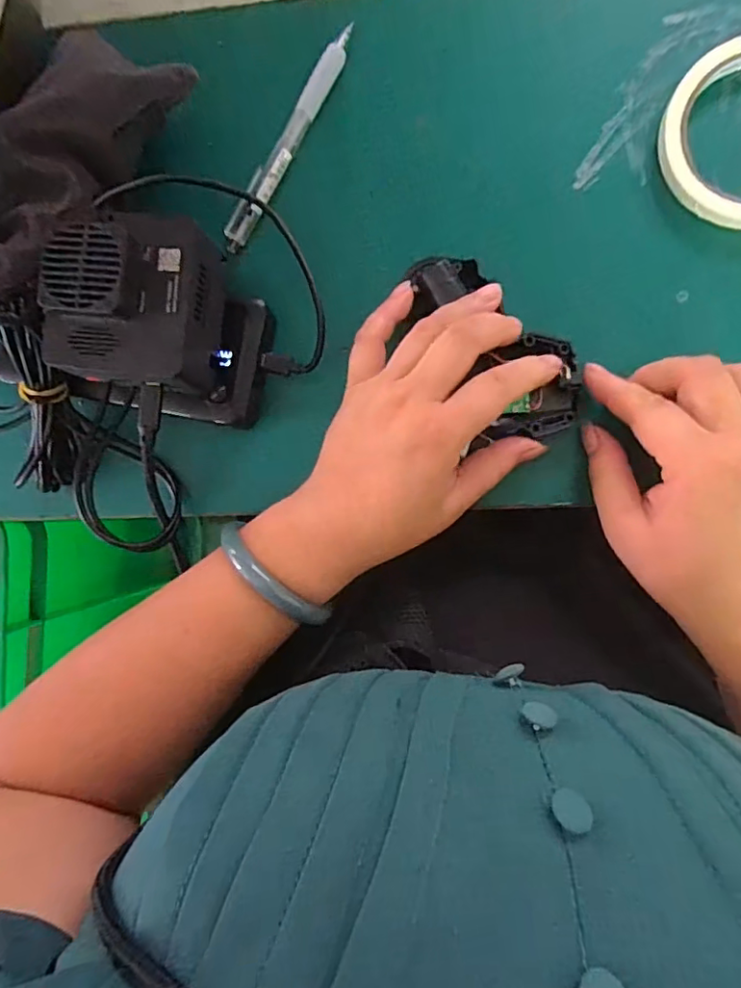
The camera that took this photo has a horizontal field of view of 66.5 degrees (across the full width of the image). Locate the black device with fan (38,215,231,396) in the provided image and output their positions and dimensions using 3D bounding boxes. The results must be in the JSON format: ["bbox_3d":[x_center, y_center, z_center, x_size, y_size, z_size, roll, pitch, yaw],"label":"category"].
[{"bbox_3d":[-0.116,-0.093,0.290,0.071,0.074,0.076,12,90,7],"label":"black device with fan"}]

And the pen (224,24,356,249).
[{"bbox_3d":[-0.047,-0.201,0.322,0.015,0.013,0.136,31,92,6],"label":"pen"}]

